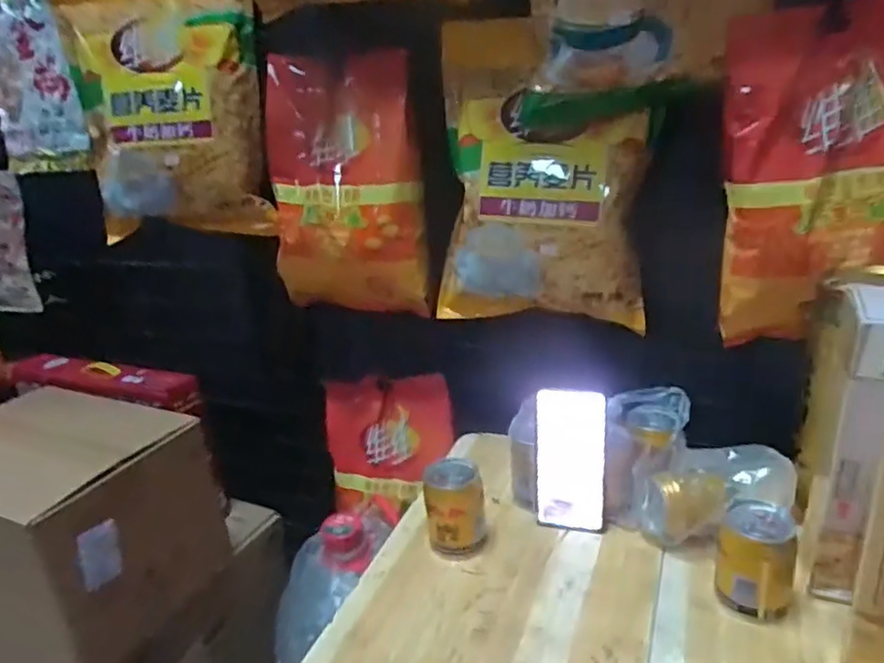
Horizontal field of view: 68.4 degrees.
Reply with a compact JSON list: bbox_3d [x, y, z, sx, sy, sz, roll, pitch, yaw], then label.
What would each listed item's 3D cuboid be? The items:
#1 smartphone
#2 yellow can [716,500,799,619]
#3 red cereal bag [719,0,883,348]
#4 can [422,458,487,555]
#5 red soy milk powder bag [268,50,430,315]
[{"bbox_3d":[0.142,0.143,0.714,0.073,0.162,0.008,2,15,16],"label":"smartphone"},{"bbox_3d":[0.289,0.211,0.597,0.062,0.092,0.059,-5,21,2],"label":"yellow can"},{"bbox_3d":[0.418,-0.168,0.688,0.236,0.341,0.057,-7,8,12],"label":"red cereal bag"},{"bbox_3d":[0.015,0.193,0.706,0.064,0.091,0.061,-5,21,1],"label":"can"},{"bbox_3d":[-0.140,-0.195,0.907,0.228,0.329,0.070,6,24,28],"label":"red soy milk powder bag"}]

